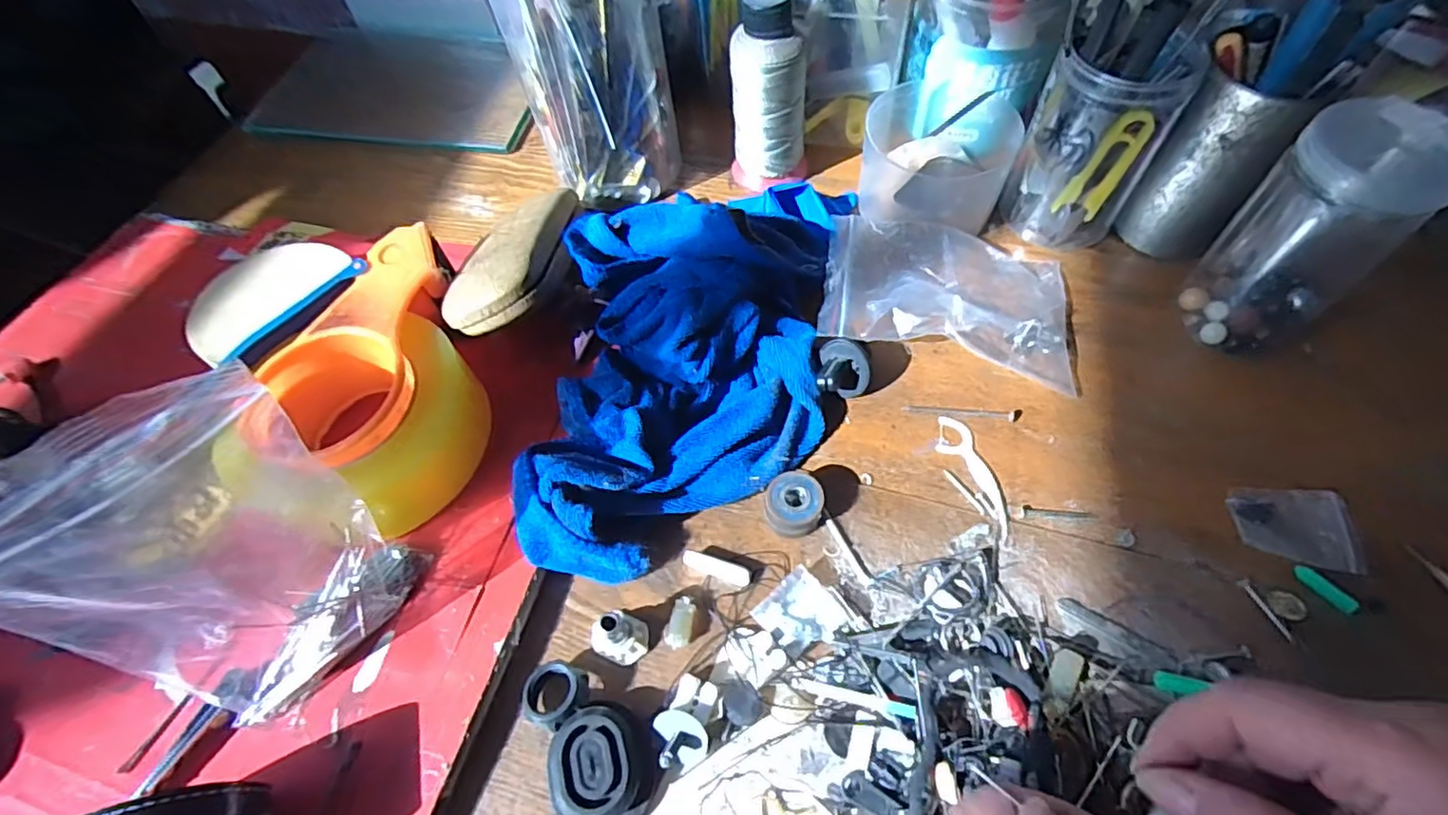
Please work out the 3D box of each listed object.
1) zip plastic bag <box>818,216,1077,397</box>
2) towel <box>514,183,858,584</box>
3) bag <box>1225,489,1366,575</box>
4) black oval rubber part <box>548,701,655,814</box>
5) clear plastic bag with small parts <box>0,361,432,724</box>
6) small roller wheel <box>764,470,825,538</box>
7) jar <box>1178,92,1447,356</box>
[{"bbox_3d":[0.139,-0.071,0.387,0.148,0.033,0.107,7,58,9],"label":"zip plastic bag"},{"bbox_3d":[-0.016,-0.046,0.360,0.153,0.073,0.282,4,58,8],"label":"towel"},{"bbox_3d":[0.281,0.058,0.310,0.052,0.006,0.039,9,58,10],"label":"bag"},{"bbox_3d":[-0.053,0.154,0.266,0.043,0.019,0.048,-11,57,-2],"label":"black oval rubber part"},{"bbox_3d":[-0.206,0.065,0.243,0.109,0.142,0.068,-14,57,-4],"label":"clear plastic bag with small parts"},{"bbox_3d":[0.037,0.052,0.326,0.029,0.019,0.032,4,58,8],"label":"small roller wheel"},{"bbox_3d":[0.301,-0.085,0.328,0.055,0.124,0.064,-38,62,-18],"label":"jar"}]

